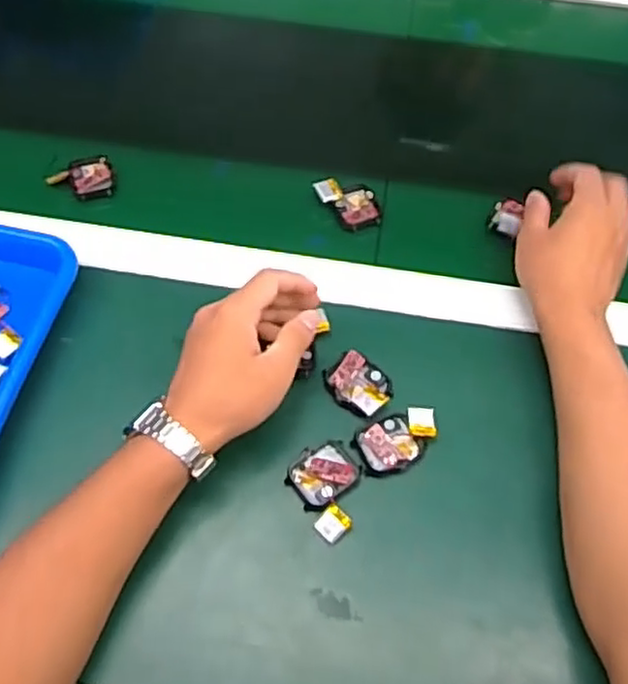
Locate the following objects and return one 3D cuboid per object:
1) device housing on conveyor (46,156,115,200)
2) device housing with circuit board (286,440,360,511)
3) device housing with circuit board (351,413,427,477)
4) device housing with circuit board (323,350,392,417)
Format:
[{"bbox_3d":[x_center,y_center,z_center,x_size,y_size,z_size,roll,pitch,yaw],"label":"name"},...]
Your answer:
[{"bbox_3d":[-0.205,-0.142,0.617,0.054,0.017,0.038,-18,62,-11],"label":"device housing on conveyor"},{"bbox_3d":[0.006,0.091,0.485,0.047,0.005,0.039,-38,68,-20],"label":"device housing with circuit board"},{"bbox_3d":[0.053,0.072,0.495,0.046,0.006,0.040,-21,63,-13],"label":"device housing with circuit board"},{"bbox_3d":[0.033,0.029,0.513,0.049,0.007,0.041,32,65,16],"label":"device housing with circuit board"}]

